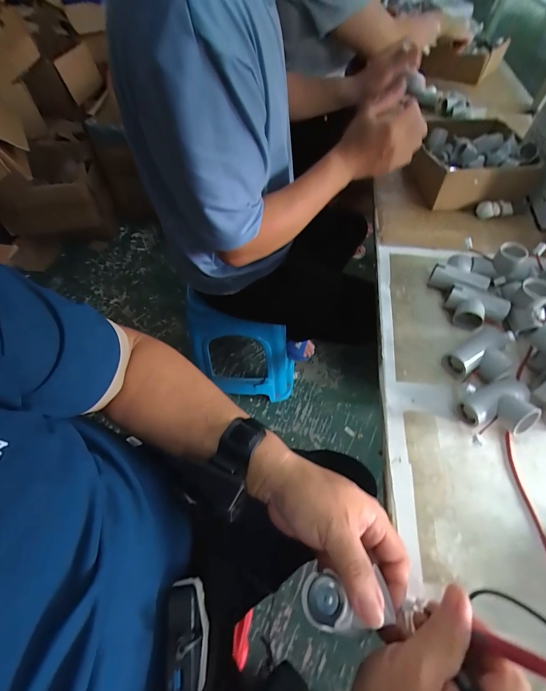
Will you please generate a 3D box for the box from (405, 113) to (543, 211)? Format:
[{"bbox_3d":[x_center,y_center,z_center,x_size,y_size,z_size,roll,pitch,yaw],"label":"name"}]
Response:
[{"bbox_3d":[0.377,-0.368,0.599,0.165,0.080,0.230,2,57,2],"label":"box"}]

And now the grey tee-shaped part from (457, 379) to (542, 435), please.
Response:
[{"bbox_3d":[0.255,0.072,0.343,0.075,0.038,0.055,-18,59,-11],"label":"grey tee-shaped part"}]

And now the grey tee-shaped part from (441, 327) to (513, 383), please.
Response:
[{"bbox_3d":[0.262,0.017,0.382,0.081,0.031,0.053,-26,60,-16],"label":"grey tee-shaped part"}]

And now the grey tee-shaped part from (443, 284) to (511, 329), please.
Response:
[{"bbox_3d":[0.276,-0.048,0.425,0.075,0.035,0.043,26,61,16],"label":"grey tee-shaped part"}]

